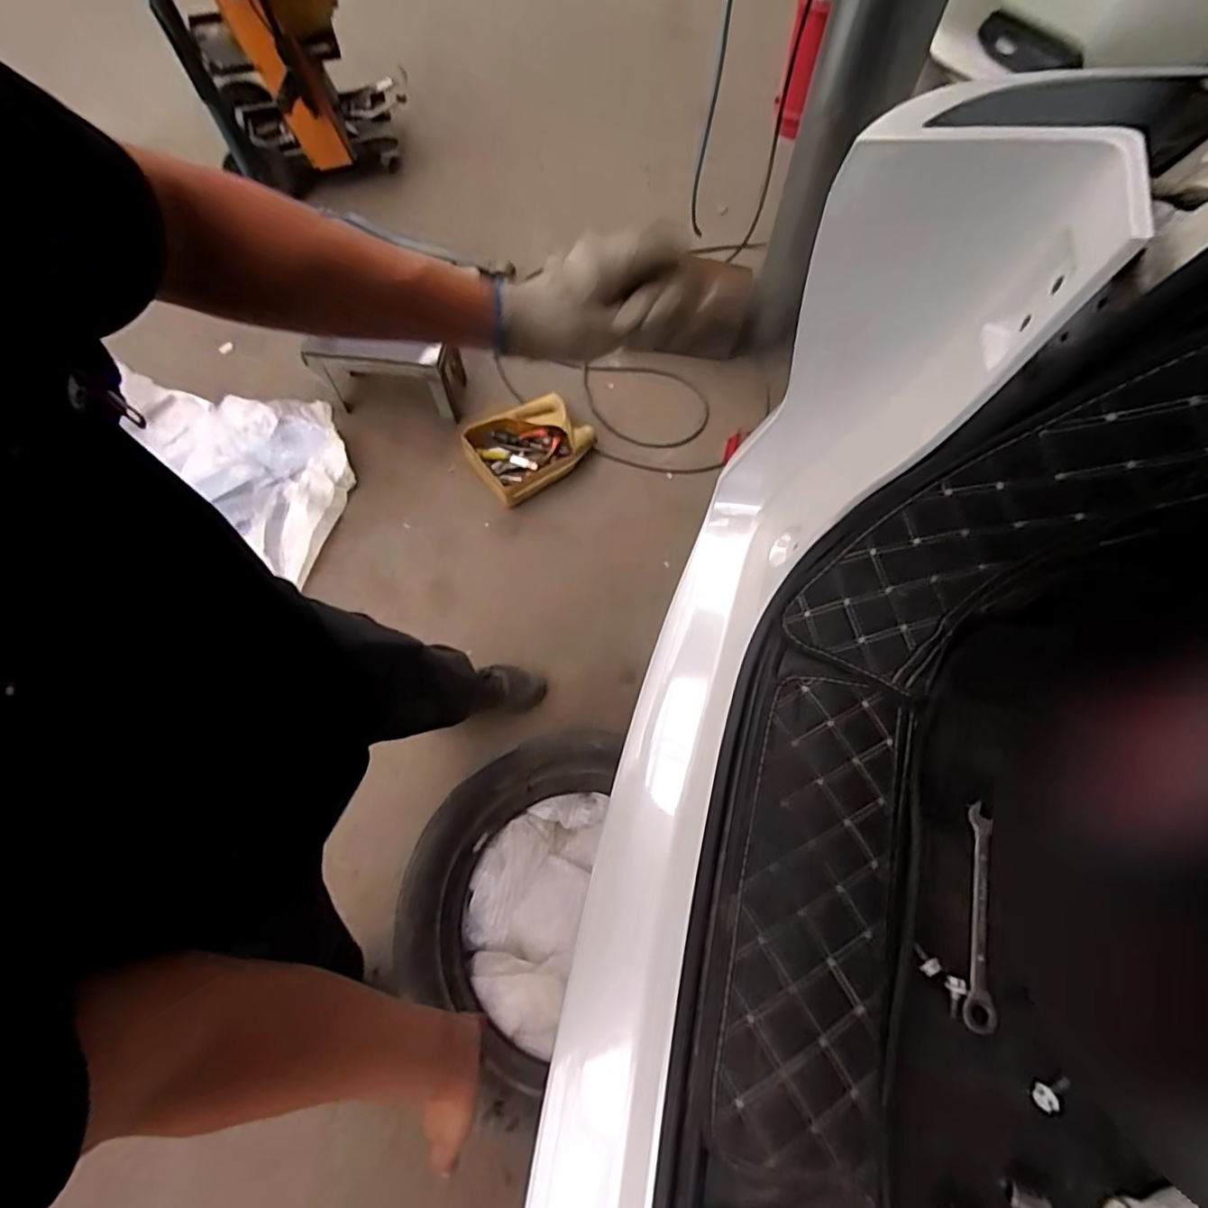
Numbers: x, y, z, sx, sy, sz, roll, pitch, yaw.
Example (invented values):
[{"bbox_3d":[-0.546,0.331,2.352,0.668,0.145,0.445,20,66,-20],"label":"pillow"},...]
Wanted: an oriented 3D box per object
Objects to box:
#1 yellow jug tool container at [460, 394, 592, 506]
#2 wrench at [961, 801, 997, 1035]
[{"bbox_3d":[-0.186,-0.405,1.539,0.272,0.088,0.211,-35,71,-15],"label":"yellow jug tool container"},{"bbox_3d":[0.300,0.246,0.495,0.022,0.006,0.166,12,66,5],"label":"wrench"}]

